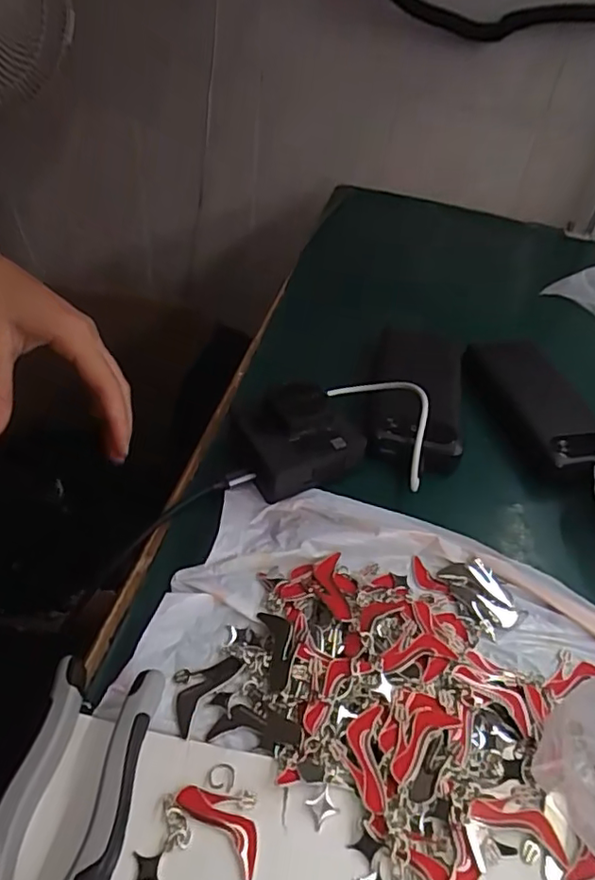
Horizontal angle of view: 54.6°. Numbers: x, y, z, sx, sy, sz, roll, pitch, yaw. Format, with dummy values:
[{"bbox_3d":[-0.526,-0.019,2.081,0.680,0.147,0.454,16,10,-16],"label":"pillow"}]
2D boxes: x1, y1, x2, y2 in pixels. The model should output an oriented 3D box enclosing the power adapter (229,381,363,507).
[{"bbox_3d":[0.001,-0.001,0.408,0.080,0.049,0.063,-15,48,-22],"label":"power adapter"}]

